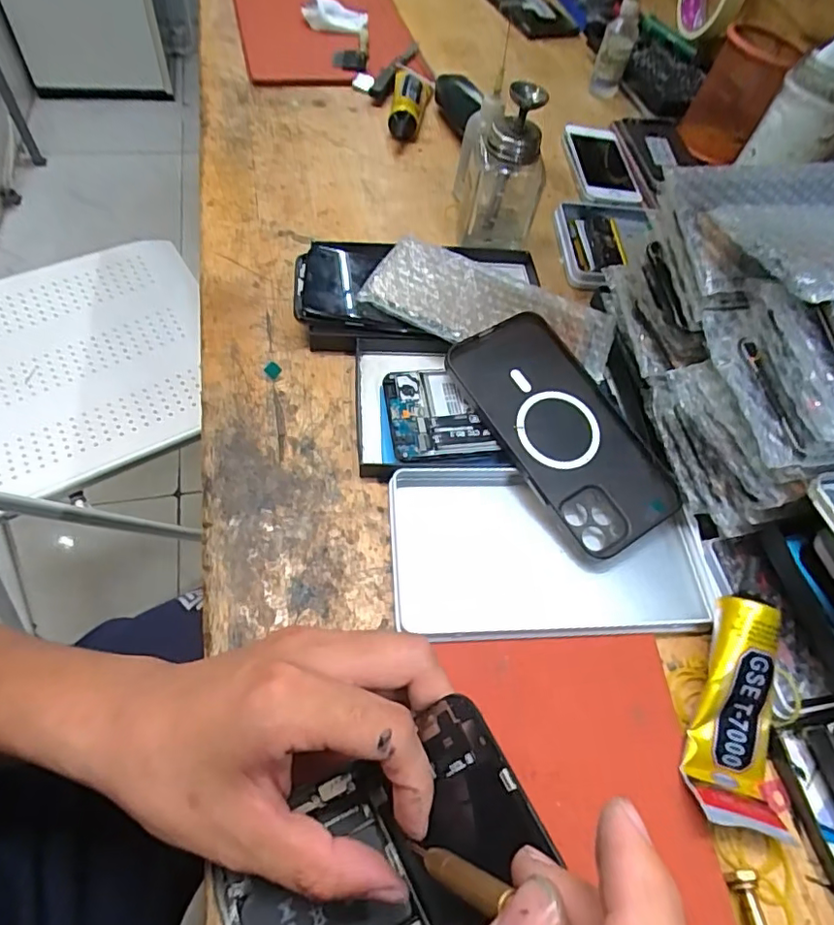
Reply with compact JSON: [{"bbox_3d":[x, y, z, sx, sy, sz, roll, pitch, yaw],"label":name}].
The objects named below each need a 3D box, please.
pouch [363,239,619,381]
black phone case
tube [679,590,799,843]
[{"bbox_3d":[0.056,-0.113,0.411,0.179,0.008,0.080,20,61,1],"label":"pouch"},{"bbox_3d":[0.092,-0.022,0.358,0.081,0.014,0.163,-33,78,-19],"label":"black phone case"},{"bbox_3d":[0.159,0.118,0.274,0.042,0.031,0.104,12,77,5],"label":"tube"}]

